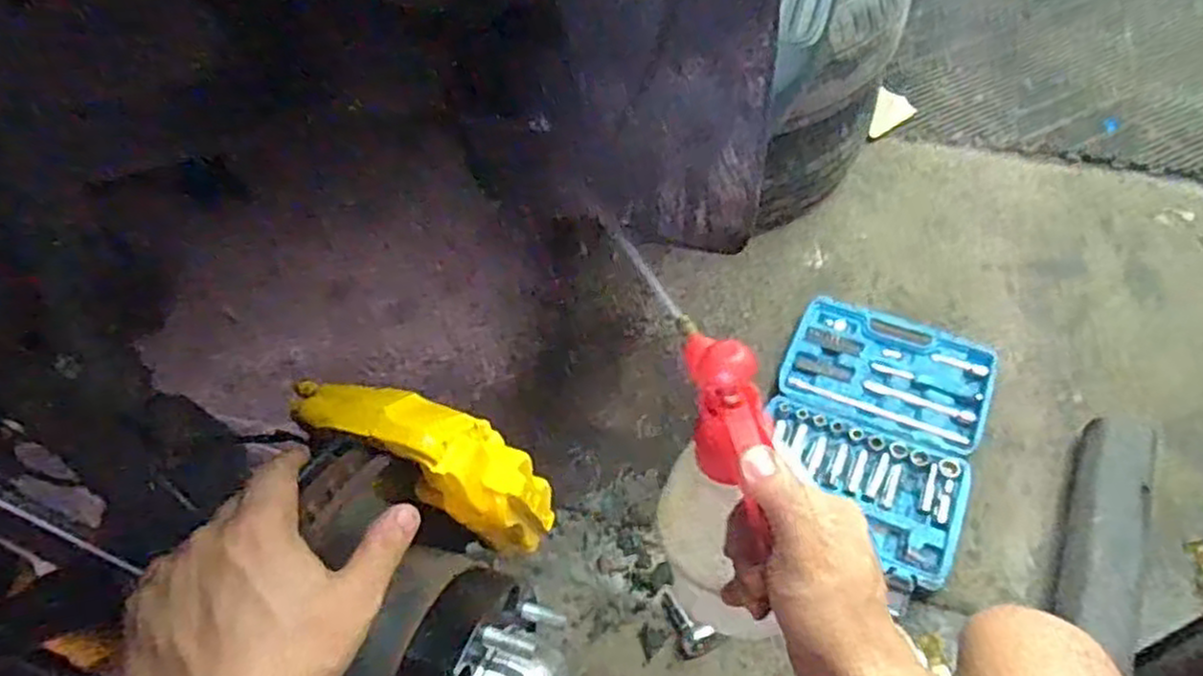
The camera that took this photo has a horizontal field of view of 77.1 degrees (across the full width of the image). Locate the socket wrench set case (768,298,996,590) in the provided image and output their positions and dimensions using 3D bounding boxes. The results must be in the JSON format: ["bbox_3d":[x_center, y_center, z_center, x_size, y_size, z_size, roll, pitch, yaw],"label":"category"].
[{"bbox_3d":[0.375,0.120,1.047,0.267,0.040,0.392,17,56,17],"label":"socket wrench set case"}]

